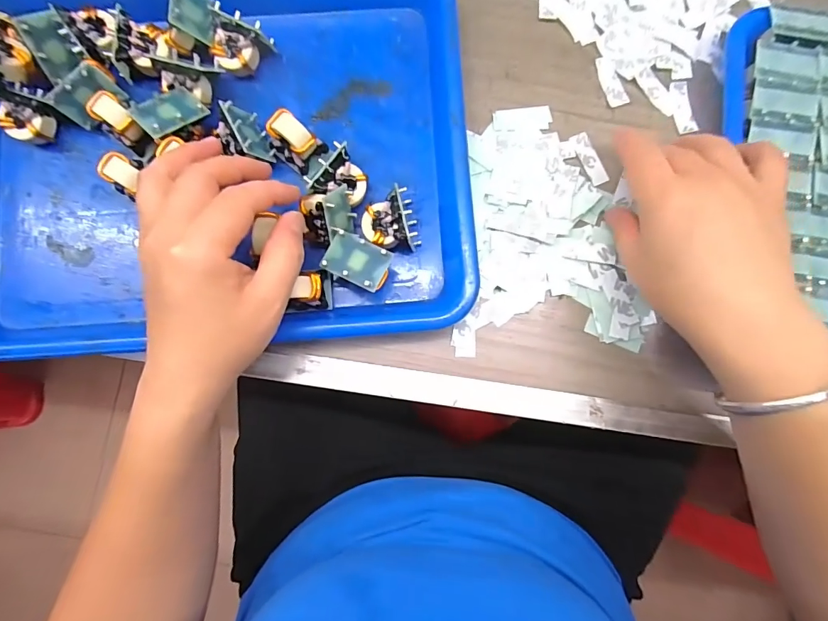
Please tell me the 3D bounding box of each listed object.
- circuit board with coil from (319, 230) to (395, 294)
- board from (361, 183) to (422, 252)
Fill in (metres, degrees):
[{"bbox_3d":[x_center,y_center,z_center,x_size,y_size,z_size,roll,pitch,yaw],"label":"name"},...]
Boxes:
[{"bbox_3d":[-0.035,-0.029,0.256,0.038,0.034,0.026,25,85,1],"label":"circuit board with coil"},{"bbox_3d":[-0.015,-0.055,0.262,0.034,0.026,0.033,-21,86,-2],"label":"board"}]

